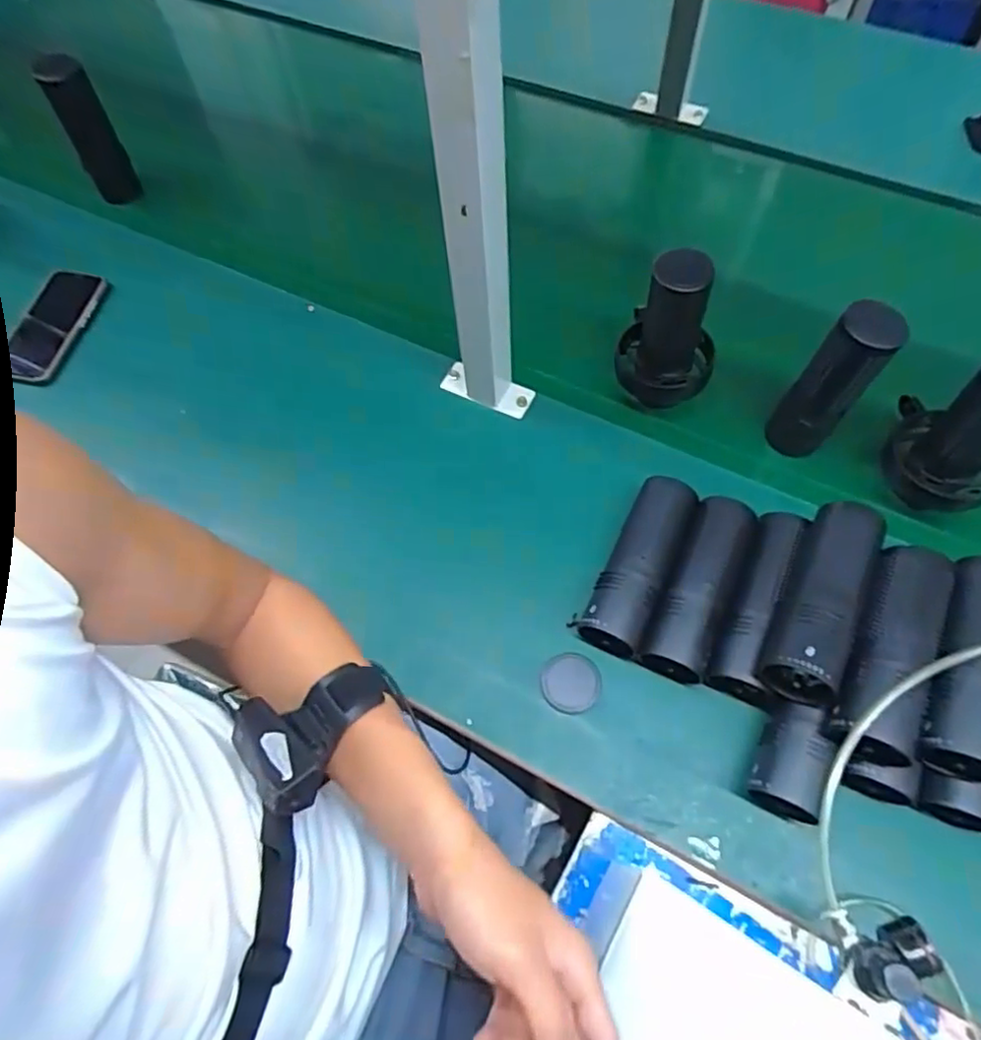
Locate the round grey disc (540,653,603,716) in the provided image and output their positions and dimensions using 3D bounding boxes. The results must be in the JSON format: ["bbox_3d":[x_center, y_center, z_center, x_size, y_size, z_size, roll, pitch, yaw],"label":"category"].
[{"bbox_3d":[0.070,0.144,0.565,0.051,0.011,0.053,-1,65,3],"label":"round grey disc"}]

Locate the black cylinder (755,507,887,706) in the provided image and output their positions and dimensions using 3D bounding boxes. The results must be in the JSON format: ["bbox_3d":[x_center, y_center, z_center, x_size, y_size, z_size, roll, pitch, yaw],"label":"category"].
[{"bbox_3d":[0.265,0.059,0.516,0.059,0.066,0.170,24,69,13],"label":"black cylinder"}]

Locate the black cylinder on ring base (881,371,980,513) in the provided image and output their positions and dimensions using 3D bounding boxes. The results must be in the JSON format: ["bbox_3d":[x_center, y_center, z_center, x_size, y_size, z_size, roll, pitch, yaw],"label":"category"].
[{"bbox_3d":[0.418,-0.081,0.562,0.083,0.153,0.110,-40,69,-14],"label":"black cylinder on ring base"}]

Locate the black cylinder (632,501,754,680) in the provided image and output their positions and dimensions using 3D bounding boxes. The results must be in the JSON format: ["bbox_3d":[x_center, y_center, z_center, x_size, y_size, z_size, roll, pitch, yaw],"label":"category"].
[{"bbox_3d":[0.186,0.059,0.578,0.058,0.052,0.170,23,68,13],"label":"black cylinder"}]

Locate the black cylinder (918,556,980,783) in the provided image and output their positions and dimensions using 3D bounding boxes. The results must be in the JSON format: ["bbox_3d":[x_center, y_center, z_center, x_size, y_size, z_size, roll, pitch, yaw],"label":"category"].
[{"bbox_3d":[0.361,0.102,0.483,0.062,0.050,0.168,20,68,12],"label":"black cylinder"}]

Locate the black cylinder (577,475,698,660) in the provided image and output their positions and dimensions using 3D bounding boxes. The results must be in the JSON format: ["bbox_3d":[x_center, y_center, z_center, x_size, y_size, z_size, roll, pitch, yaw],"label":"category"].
[{"bbox_3d":[0.136,0.041,0.587,0.055,0.050,0.166,23,68,13],"label":"black cylinder"}]

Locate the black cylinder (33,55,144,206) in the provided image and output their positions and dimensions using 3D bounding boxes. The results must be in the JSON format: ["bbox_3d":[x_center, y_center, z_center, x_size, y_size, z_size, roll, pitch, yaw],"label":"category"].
[{"bbox_3d":[-0.511,-0.493,0.825,0.056,0.158,0.047,-30,67,-11],"label":"black cylinder"}]

